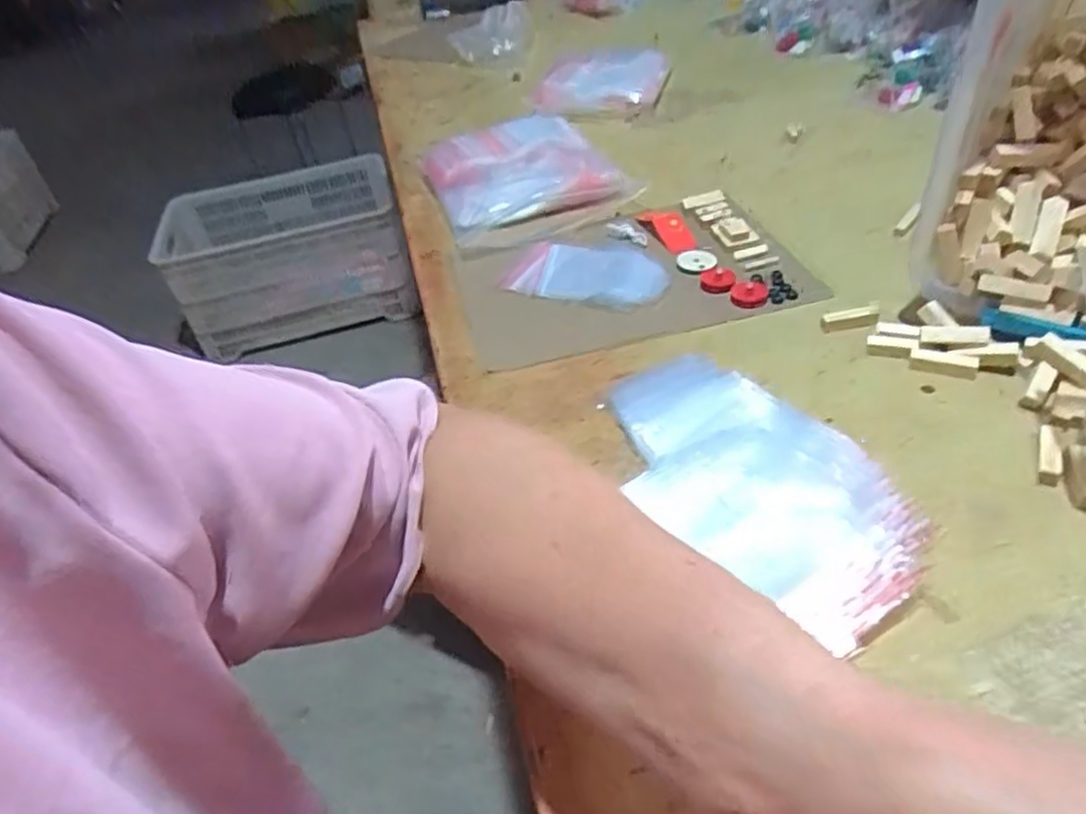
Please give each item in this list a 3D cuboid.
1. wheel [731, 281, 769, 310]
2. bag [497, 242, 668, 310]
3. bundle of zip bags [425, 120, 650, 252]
[{"bbox_3d":[0.167,-0.092,0.583,0.028,0.006,0.030,-5,39,4],"label":"wheel"},{"bbox_3d":[0.039,-0.122,0.641,0.141,0.013,0.103,9,41,20],"label":"bag"},{"bbox_3d":[-0.026,-0.250,0.774,0.175,0.050,0.230,-17,41,-9],"label":"bundle of zip bags"}]

